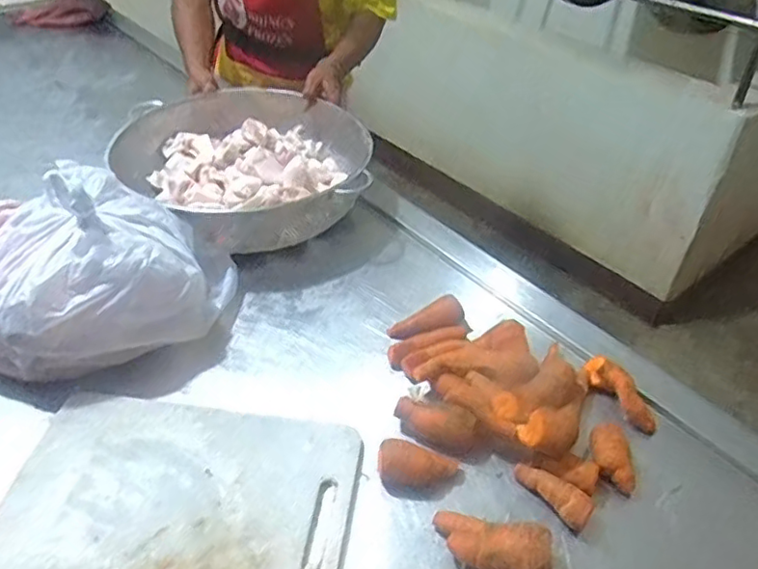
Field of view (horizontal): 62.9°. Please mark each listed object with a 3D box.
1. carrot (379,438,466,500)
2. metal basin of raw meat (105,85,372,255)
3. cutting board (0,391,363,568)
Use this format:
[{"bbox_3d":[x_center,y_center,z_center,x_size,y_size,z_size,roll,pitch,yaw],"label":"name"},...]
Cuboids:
[{"bbox_3d":[0.047,0.198,0.665,0.093,0.037,0.045,4,41,-1],"label":"carrot"},{"bbox_3d":[-0.219,-0.212,1.036,0.399,0.096,0.387,3,41,-2],"label":"metal basin of raw meat"},{"bbox_3d":[-0.206,0.223,0.632,0.346,0.020,0.235,7,41,3],"label":"cutting board"}]

